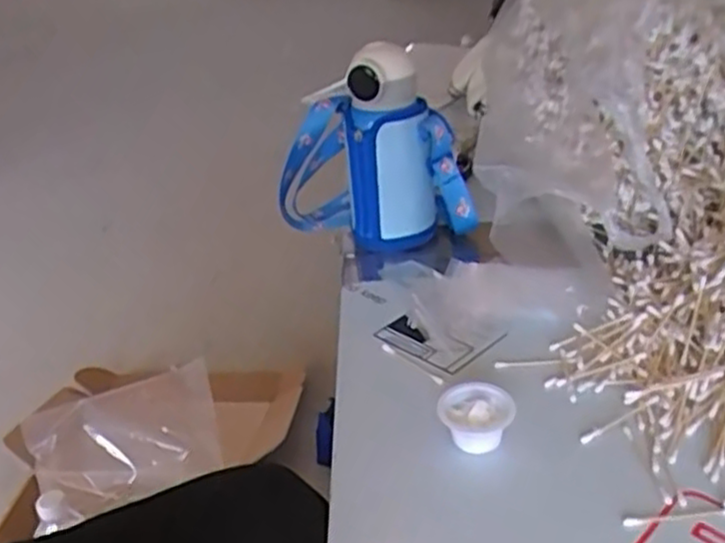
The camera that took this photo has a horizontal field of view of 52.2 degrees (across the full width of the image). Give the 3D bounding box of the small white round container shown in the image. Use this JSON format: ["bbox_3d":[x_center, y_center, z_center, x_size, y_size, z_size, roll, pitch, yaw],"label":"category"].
[{"bbox_3d":[0.084,0.108,0.541,0.051,0.031,0.046,22,40,40],"label":"small white round container"}]

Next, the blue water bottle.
[{"bbox_3d":[0.008,-0.135,0.802,0.222,0.199,0.096,21,40,39],"label":"blue water bottle"}]

